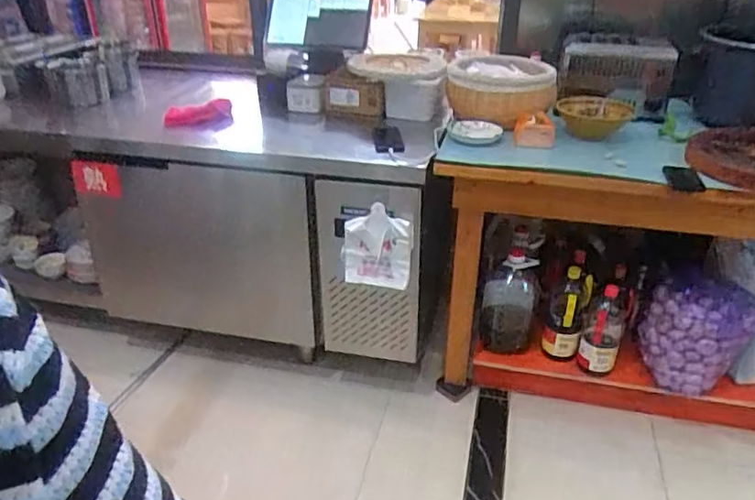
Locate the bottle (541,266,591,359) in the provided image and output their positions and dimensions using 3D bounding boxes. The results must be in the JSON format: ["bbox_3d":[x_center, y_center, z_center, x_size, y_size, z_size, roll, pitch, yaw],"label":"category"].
[{"bbox_3d":[0.579,0.194,1.855,0.112,0.287,0.112,13,32,21],"label":"bottle"}]

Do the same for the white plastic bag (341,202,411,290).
[{"bbox_3d":[-0.004,-0.003,1.650,0.188,0.236,0.023,8,30,13],"label":"white plastic bag"}]

